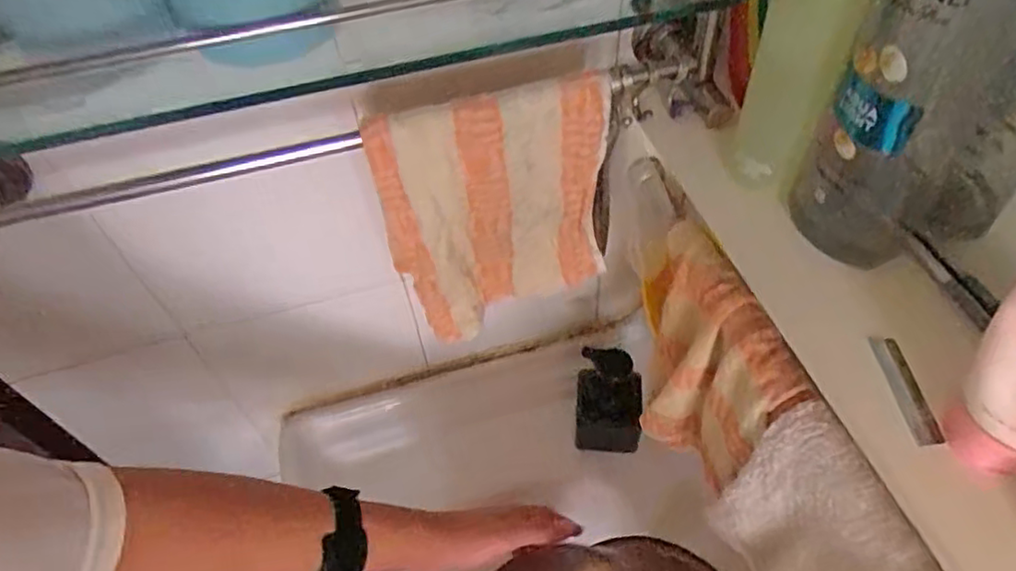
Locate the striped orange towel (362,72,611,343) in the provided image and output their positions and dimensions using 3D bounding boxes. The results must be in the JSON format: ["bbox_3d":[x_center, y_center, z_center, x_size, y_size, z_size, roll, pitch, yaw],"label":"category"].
[{"bbox_3d":[-0.004,-0.045,0.479,0.161,0.194,0.044,-14,53,-7],"label":"striped orange towel"}]

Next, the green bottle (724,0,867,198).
[{"bbox_3d":[0.147,-0.123,0.328,0.032,0.180,0.040,-4,52,1],"label":"green bottle"}]

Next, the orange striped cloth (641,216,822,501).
[{"bbox_3d":[0.141,0.065,0.499,0.053,0.176,0.158,-16,53,-8],"label":"orange striped cloth"}]

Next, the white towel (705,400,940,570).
[{"bbox_3d":[0.186,0.163,0.392,0.047,0.138,0.132,-17,53,-9],"label":"white towel"}]

